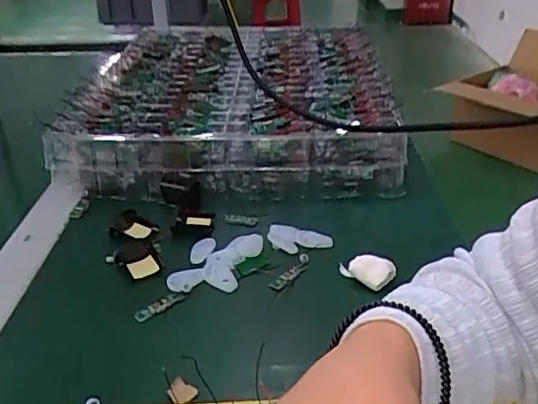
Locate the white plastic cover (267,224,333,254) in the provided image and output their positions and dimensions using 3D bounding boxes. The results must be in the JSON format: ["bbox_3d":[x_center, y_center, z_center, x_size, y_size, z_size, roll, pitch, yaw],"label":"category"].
[{"bbox_3d":[0.030,0.034,0.551,0.061,0.016,0.026,-1,29,1],"label":"white plastic cover"}]

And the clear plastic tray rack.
[{"bbox_3d":[-0.040,-0.162,0.845,0.399,0.083,0.533,0,29,3],"label":"clear plastic tray rack"}]

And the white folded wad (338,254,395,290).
[{"bbox_3d":[0.085,0.064,0.490,0.047,0.030,0.024,4,30,12],"label":"white folded wad"}]

